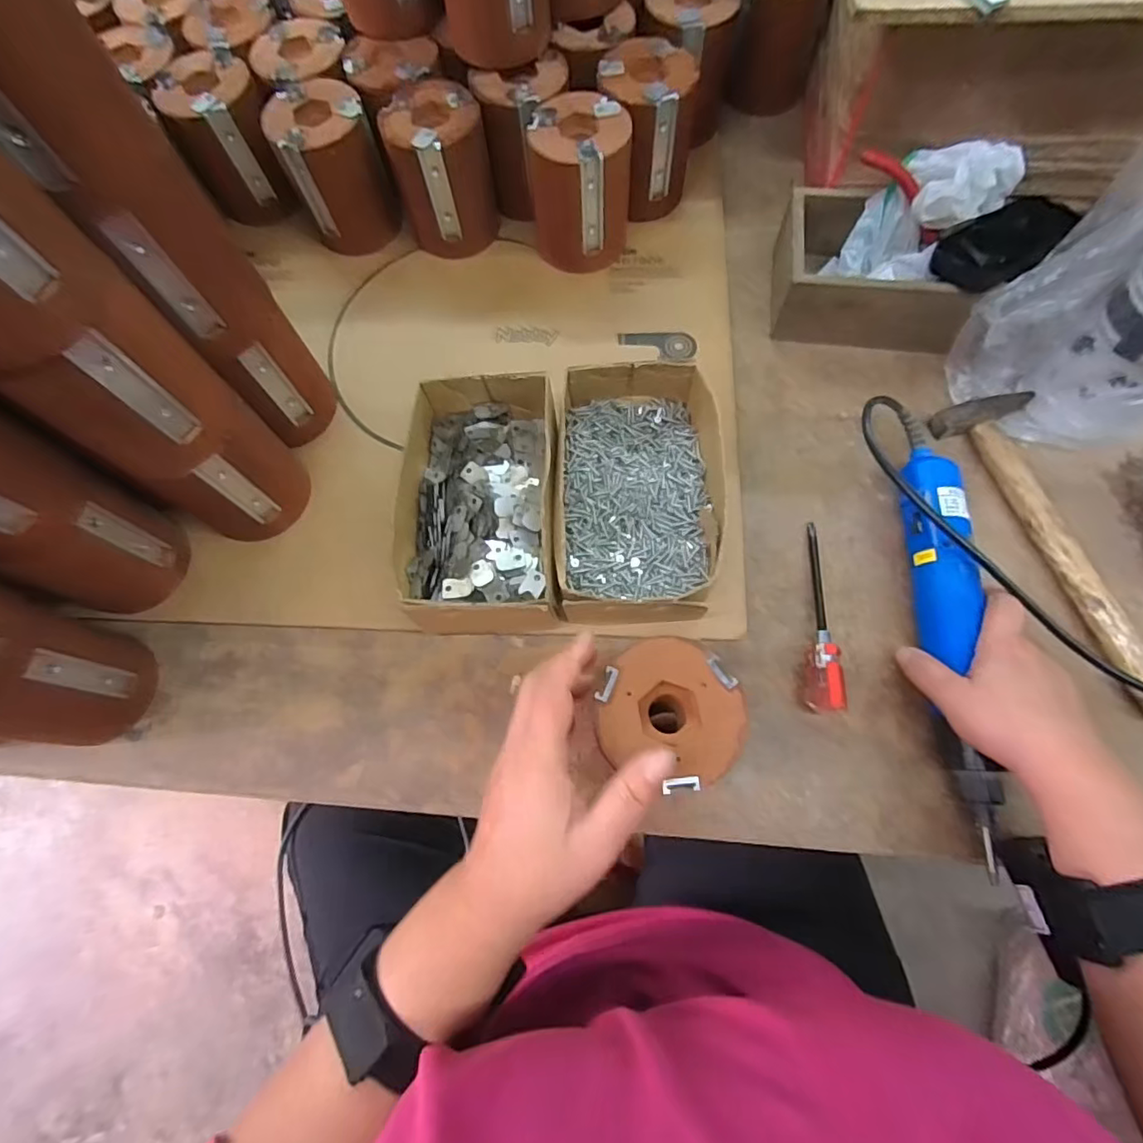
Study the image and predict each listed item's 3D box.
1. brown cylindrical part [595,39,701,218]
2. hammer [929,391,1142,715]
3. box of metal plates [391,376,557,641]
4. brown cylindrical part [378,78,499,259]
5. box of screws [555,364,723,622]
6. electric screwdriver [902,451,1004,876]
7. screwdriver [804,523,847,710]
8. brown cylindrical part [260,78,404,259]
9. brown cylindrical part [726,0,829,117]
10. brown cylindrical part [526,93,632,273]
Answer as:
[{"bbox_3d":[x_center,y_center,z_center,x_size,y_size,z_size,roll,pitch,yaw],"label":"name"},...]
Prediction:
[{"bbox_3d":[0.063,-0.371,0.494,0.073,0.105,0.072,-1,71,2],"label":"brown cylindrical part"},{"bbox_3d":[0.351,-0.024,0.410,0.075,0.019,0.239,-16,71,-3],"label":"hammer"},{"bbox_3d":[-0.062,-0.046,0.411,0.108,0.065,0.193,-1,71,3],"label":"box of metal plates"},{"bbox_3d":[-0.107,-0.339,0.487,0.074,0.104,0.078,-1,71,2],"label":"brown cylindrical part"},{"bbox_3d":[0.047,-0.051,0.406,0.106,0.063,0.185,-1,71,3],"label":"box of screws"},{"bbox_3d":[0.243,0.041,0.371,0.048,0.034,0.265,1,74,3],"label":"electric screwdriver"},{"bbox_3d":[0.172,0.027,0.398,0.019,0.024,0.135,3,71,4],"label":"screwdriver"},{"bbox_3d":[-0.199,-0.342,0.496,0.073,0.103,0.072,-1,71,2],"label":"brown cylindrical part"},{"bbox_3d":[0.194,-0.509,0.545,0.076,0.100,0.080,10,72,6],"label":"brown cylindrical part"},{"bbox_3d":[0.008,-0.314,0.474,0.077,0.099,0.074,-1,71,2],"label":"brown cylindrical part"}]

